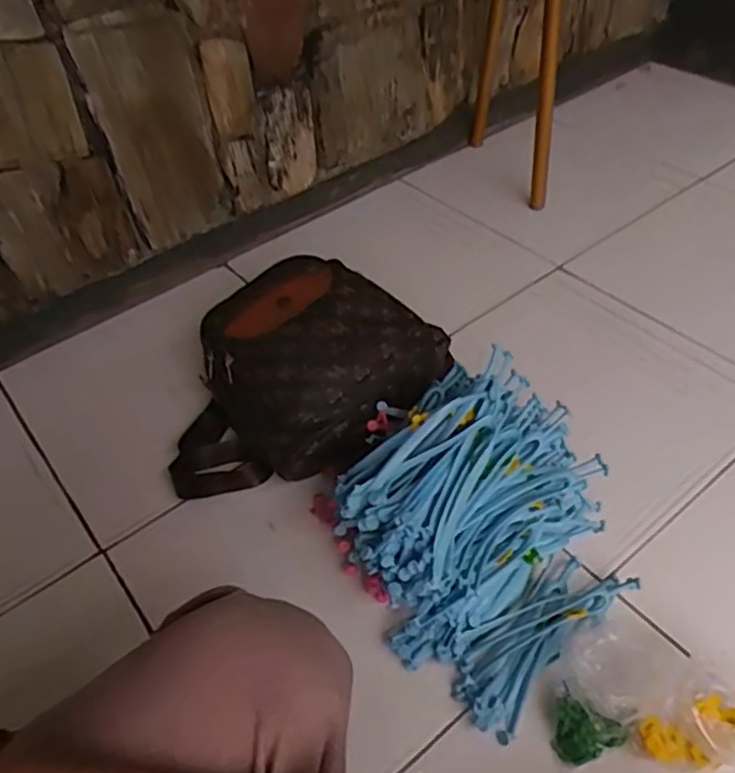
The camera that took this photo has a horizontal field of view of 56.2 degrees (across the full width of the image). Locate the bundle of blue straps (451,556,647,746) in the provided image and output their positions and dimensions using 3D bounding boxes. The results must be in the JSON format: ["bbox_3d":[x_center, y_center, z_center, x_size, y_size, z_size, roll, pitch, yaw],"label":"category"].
[{"bbox_3d":[0.170,0.242,0.677,0.205,0.026,0.080,-33,52,-25],"label":"bundle of blue straps"}]

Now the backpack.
[{"bbox_3d":[-0.078,-0.030,0.874,0.336,0.160,0.263,-6,46,-1],"label":"backpack"}]

